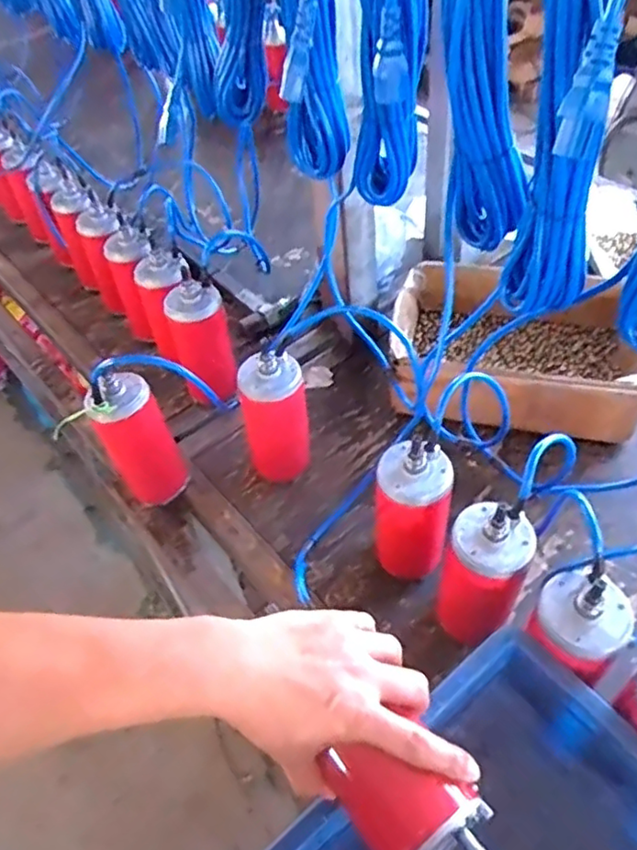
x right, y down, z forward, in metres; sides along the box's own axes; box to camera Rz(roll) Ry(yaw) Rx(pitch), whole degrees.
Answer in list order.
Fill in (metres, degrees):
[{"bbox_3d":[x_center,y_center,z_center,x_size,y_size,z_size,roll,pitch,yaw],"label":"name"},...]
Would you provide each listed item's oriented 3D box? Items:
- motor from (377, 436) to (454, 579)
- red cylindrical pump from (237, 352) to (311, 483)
[{"bbox_3d":[0.100,0.100,0.679,0.072,0.199,0.068,-3,49,3],"label":"motor"},{"bbox_3d":[-0.049,0.003,0.781,0.076,0.184,0.065,-6,49,1],"label":"red cylindrical pump"}]

